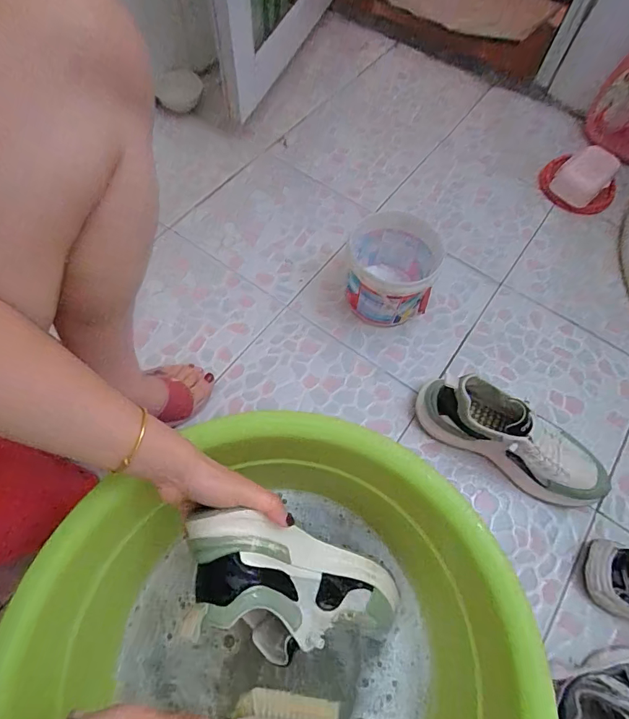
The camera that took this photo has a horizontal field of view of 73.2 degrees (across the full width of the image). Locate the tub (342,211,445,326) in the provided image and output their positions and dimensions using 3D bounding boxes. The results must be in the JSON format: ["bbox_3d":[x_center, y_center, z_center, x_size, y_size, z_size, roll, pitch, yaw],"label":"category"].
[{"bbox_3d":[0.125,-0.147,0.717,0.144,0.135,0.144,1,64,-2],"label":"tub"}]

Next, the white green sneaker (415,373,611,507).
[{"bbox_3d":[0.288,0.110,0.614,0.275,0.105,0.092,30,67,12],"label":"white green sneaker"}]

